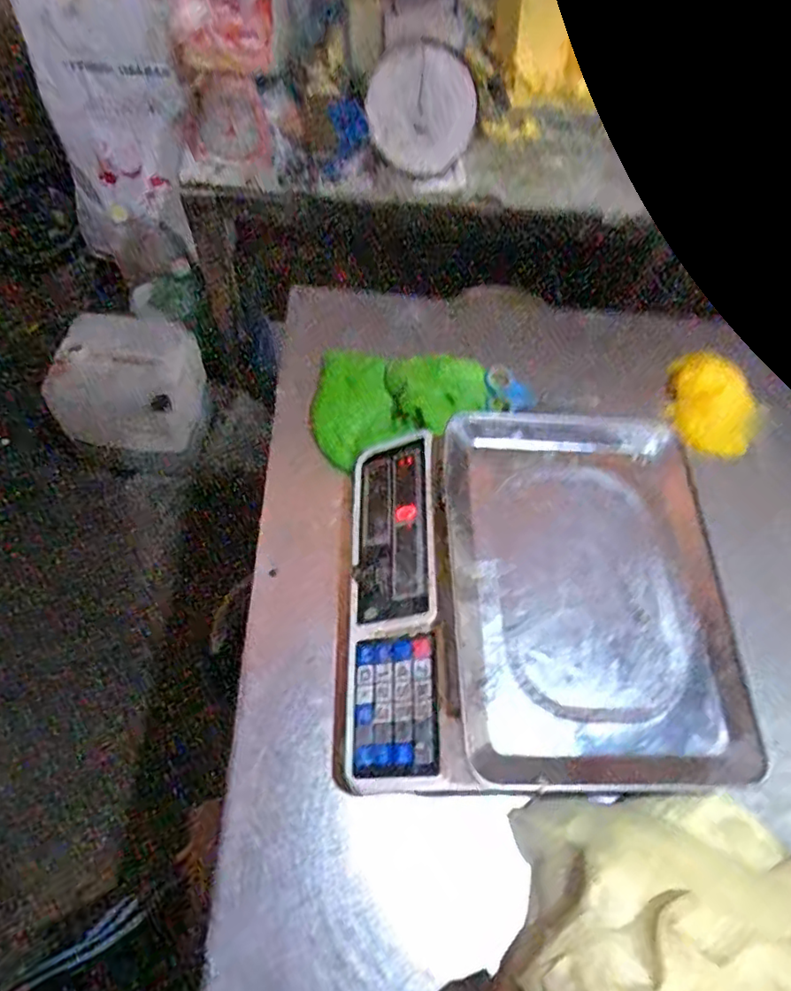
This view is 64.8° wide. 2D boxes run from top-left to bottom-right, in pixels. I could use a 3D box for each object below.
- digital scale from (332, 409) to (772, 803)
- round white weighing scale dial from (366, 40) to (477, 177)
[{"bbox_3d":[0.118,0.090,0.560,0.326,0.086,0.330,3,61,-6],"label":"digital scale"},{"bbox_3d":[0.043,-0.632,1.025,0.170,0.179,0.034,24,19,-20],"label":"round white weighing scale dial"}]

